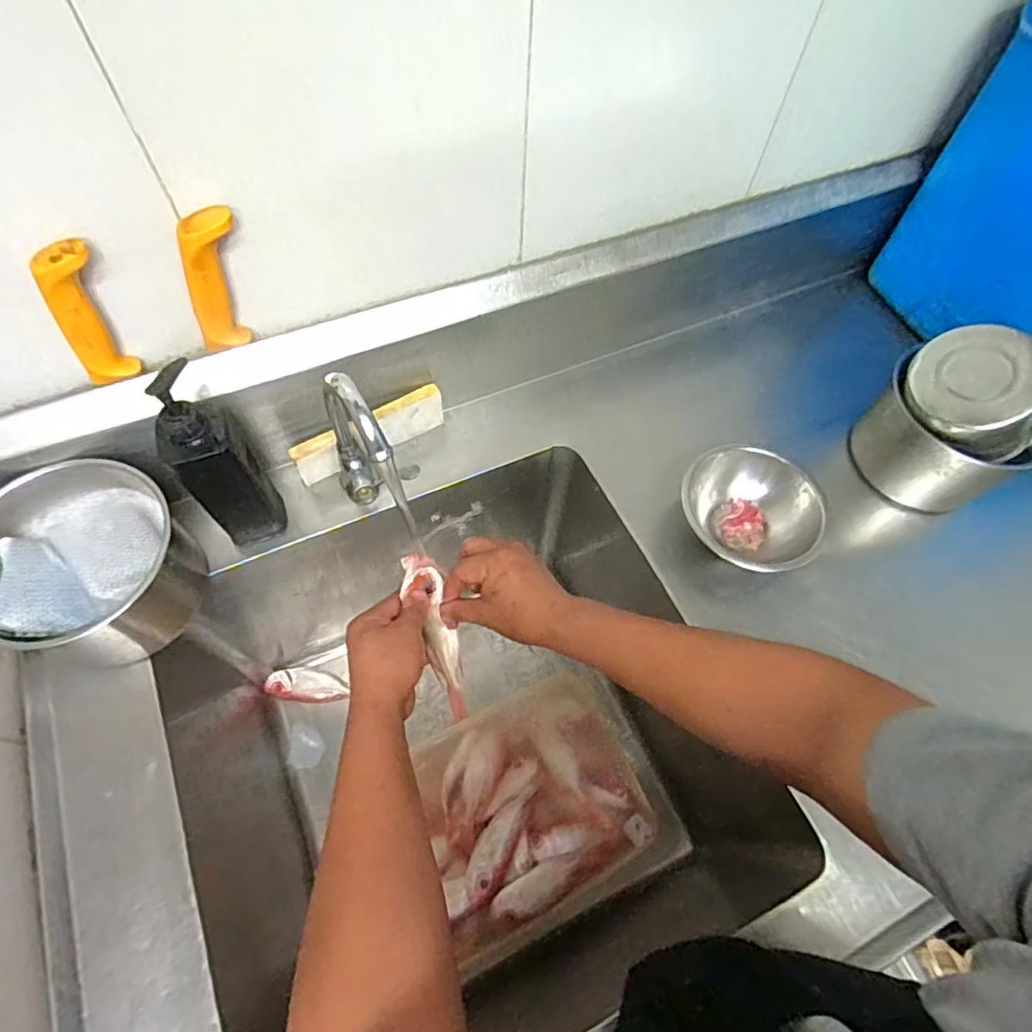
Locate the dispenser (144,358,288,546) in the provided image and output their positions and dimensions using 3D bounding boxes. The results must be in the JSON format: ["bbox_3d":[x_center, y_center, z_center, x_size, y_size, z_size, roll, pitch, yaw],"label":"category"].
[{"bbox_3d":[-0.285,-0.049,0.558,0.067,0.226,0.051,-33,68,-18],"label":"dispenser"}]

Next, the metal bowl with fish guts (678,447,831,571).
[{"bbox_3d":[0.256,0.002,0.651,0.159,0.075,0.134,22,63,9],"label":"metal bowl with fish guts"}]

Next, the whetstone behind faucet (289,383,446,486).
[{"bbox_3d":[-0.166,-0.094,0.672,0.178,0.064,0.018,-27,66,-16],"label":"whetstone behind faucet"}]

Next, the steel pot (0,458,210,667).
[{"bbox_3d":[-0.407,0.044,0.567,0.167,0.126,0.176,1,61,-2],"label":"steel pot"}]

